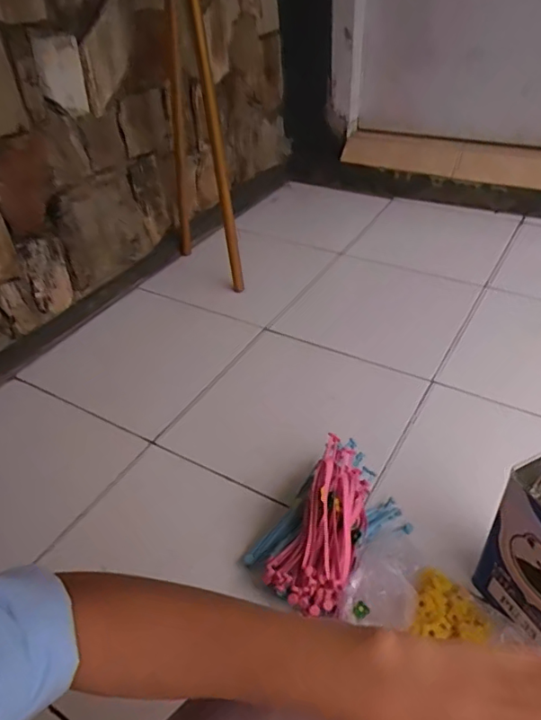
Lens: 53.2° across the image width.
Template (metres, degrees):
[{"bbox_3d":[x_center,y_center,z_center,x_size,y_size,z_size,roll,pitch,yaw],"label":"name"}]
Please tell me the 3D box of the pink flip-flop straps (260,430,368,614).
[{"bbox_3d":[0.075,0.223,0.745,0.106,0.055,0.225,15,79,19],"label":"pink flip-flop straps"}]

